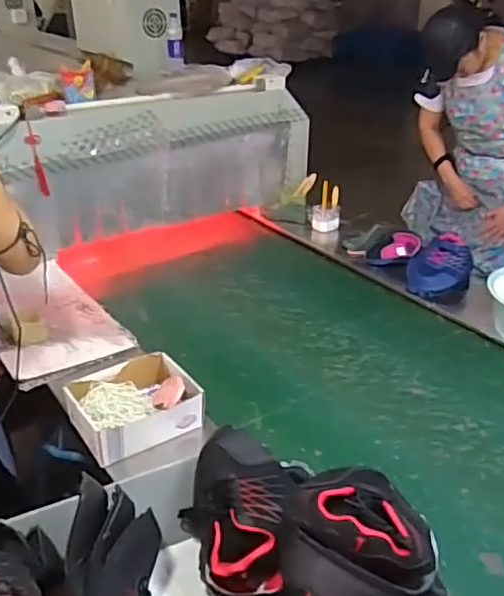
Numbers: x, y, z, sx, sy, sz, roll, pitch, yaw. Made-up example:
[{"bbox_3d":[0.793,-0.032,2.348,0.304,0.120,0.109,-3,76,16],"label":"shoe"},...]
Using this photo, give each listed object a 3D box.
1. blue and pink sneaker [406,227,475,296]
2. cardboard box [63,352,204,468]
[{"bbox_3d":[0.574,-0.107,1.833,0.183,0.158,0.233,8,29,14],"label":"blue and pink sneaker"},{"bbox_3d":[-0.245,0.215,1.236,0.239,0.079,0.212,-19,34,-31],"label":"cardboard box"}]

